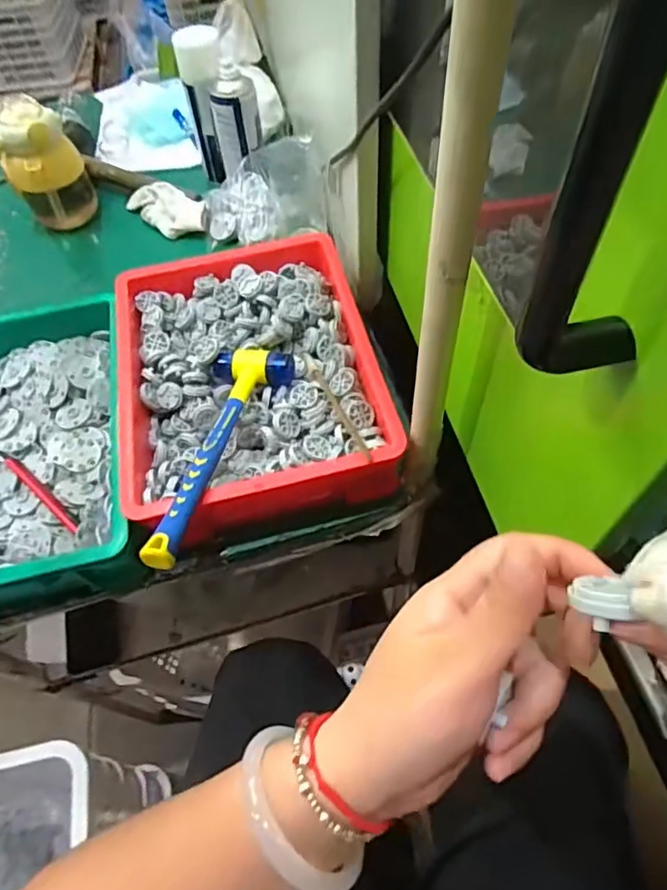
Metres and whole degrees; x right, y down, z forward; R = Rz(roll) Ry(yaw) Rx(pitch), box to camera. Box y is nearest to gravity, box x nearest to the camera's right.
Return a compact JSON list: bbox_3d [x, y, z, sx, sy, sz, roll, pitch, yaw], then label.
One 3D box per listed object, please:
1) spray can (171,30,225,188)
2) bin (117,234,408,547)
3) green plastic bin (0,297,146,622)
[{"bbox_3d":[-0.180,-0.503,0.839,0.060,0.188,0.075,-38,62,-19],"label":"spray can"},{"bbox_3d":[-0.094,-0.077,0.626,0.267,0.083,0.361,-13,57,-5],"label":"bin"},{"bbox_3d":[-0.351,0.006,0.601,0.264,0.084,0.348,-13,57,-5],"label":"green plastic bin"}]

